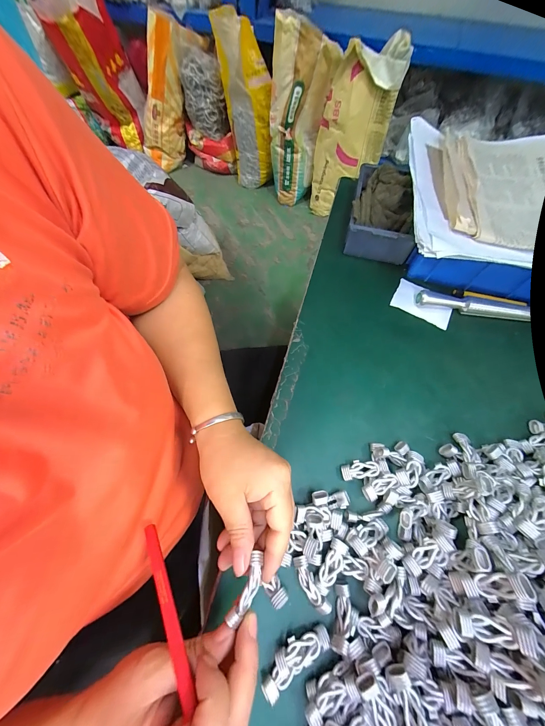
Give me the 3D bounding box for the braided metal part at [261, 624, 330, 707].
[{"bbox_3d":[0.018,0.238,0.212,0.061,0.013,0.024,-35,68,-14],"label":"braided metal part"}]

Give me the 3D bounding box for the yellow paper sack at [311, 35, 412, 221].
[{"bbox_3d":[0.312,-0.909,1.117,0.288,0.613,0.152,20,67,8],"label":"yellow paper sack"}]

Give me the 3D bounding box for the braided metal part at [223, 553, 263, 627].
[{"bbox_3d":[-0.018,0.164,0.189,0.012,0.008,0.042,25,54,13],"label":"braided metal part"}]

